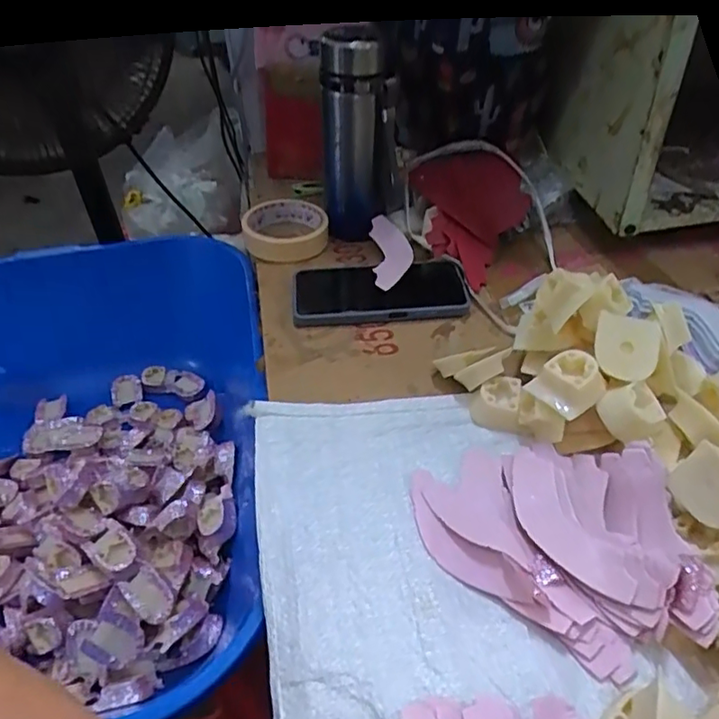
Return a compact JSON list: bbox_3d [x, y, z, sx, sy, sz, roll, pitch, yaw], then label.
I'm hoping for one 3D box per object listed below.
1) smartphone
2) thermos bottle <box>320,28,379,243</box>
[{"bbox_3d":[0.018,-0.068,0.573,0.162,0.014,0.094,-6,42,-2],"label":"smartphone"},{"bbox_3d":[-0.007,-0.229,0.613,0.065,0.201,0.072,-1,43,2],"label":"thermos bottle"}]

